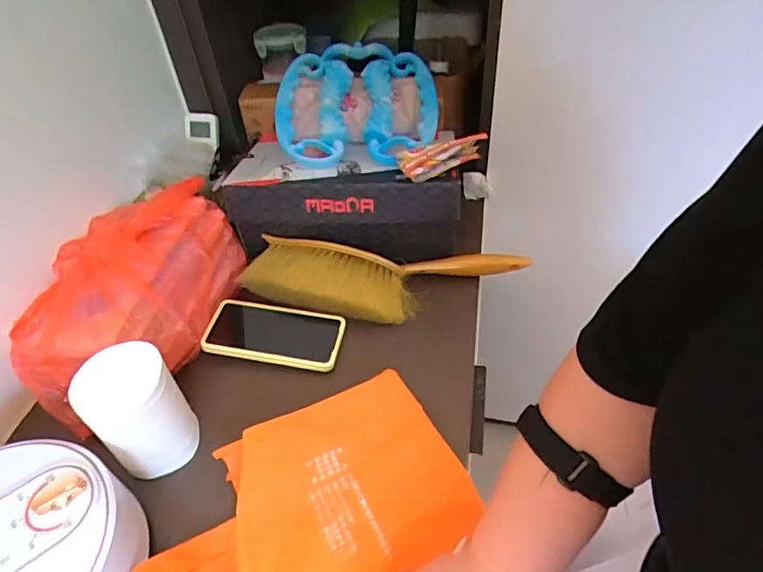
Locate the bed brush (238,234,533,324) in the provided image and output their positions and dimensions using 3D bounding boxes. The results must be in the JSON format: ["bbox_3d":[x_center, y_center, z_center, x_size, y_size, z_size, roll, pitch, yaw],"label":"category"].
[{"bbox_3d":[0.009,-0.012,0.684,0.385,0.059,0.109,-1,44,4],"label":"bed brush"}]

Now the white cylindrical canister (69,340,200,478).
[{"bbox_3d":[-0.242,0.128,0.508,0.083,0.119,0.076,-3,44,3],"label":"white cylindrical canister"}]

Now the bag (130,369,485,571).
[{"bbox_3d":[-0.050,0.247,0.441,0.304,0.072,0.283,-22,47,-17],"label":"bag"}]

